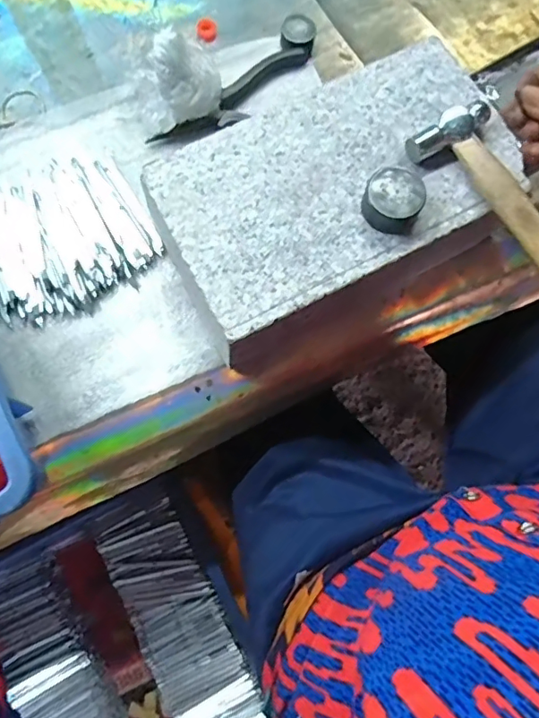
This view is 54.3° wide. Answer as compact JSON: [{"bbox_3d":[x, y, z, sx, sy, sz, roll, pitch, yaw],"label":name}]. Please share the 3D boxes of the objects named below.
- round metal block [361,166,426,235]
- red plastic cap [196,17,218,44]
[{"bbox_3d":[0.081,-0.105,0.346,0.037,0.022,0.034,0,74,-1],"label":"round metal block"},{"bbox_3d":[-0.057,-0.303,0.482,0.019,0.006,0.023,6,74,0],"label":"red plastic cap"}]

